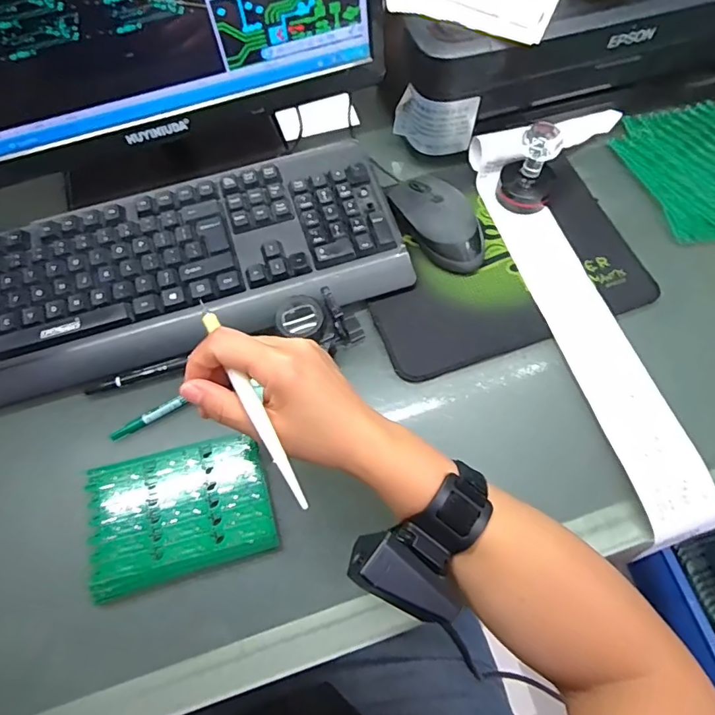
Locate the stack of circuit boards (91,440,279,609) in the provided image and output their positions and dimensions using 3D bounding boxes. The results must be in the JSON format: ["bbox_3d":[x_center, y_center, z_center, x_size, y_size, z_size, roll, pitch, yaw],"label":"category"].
[{"bbox_3d":[-0.132,0.115,0.371,0.129,0.015,0.090,-15,66,-5],"label":"stack of circuit boards"}]

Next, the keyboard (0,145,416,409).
[{"bbox_3d":[-0.181,-0.074,0.442,0.441,0.043,0.165,-15,66,-5],"label":"keyboard"}]

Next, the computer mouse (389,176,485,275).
[{"bbox_3d":[0.075,-0.128,0.458,0.055,0.033,0.110,-23,67,-9],"label":"computer mouse"}]

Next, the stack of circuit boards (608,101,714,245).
[{"bbox_3d":[0.355,-0.193,0.500,0.138,0.011,0.167,-15,66,-5],"label":"stack of circuit boards"}]

